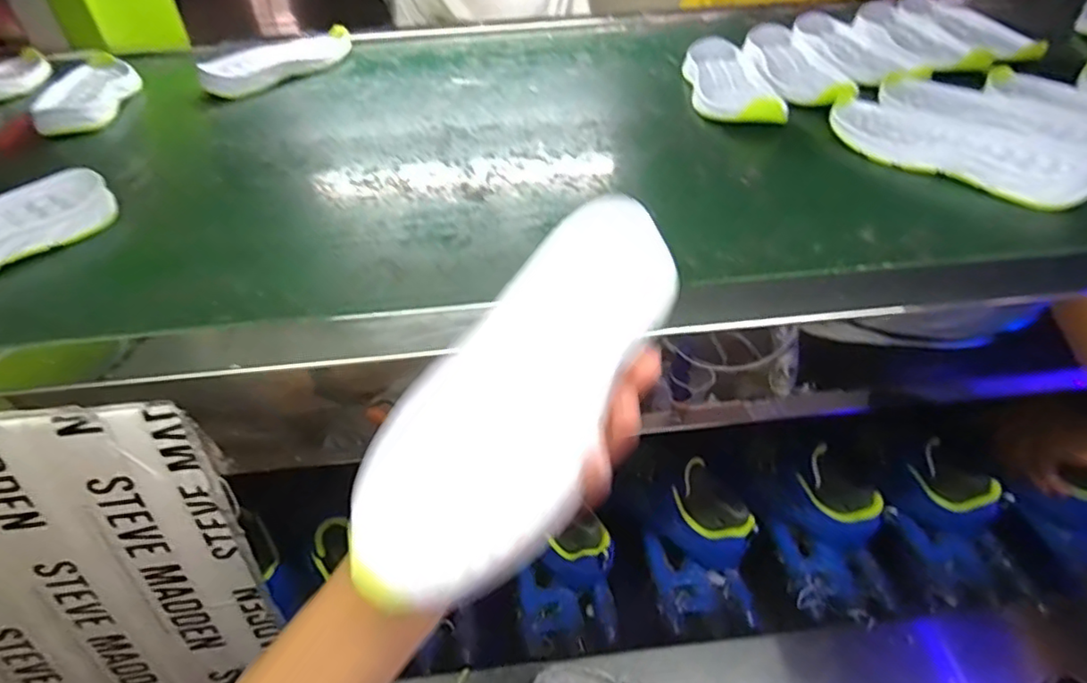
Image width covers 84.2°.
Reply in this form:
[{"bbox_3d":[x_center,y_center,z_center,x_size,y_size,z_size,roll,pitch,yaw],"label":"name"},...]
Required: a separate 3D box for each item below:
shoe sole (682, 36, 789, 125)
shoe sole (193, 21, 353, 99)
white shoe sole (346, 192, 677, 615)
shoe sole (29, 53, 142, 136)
[{"bbox_3d":[0.197,-0.281,0.644,0.079,0.031,0.214,0,41,2],"label":"shoe sole"},{"bbox_3d":[-0.323,-0.356,0.759,0.072,0.030,0.209,21,46,24],"label":"shoe sole"},{"bbox_3d":[-0.008,0.021,0.274,0.080,0.021,0.200,24,66,26],"label":"white shoe sole"},{"bbox_3d":[-0.523,-0.291,0.693,0.088,0.021,0.235,-17,43,-17],"label":"shoe sole"}]

